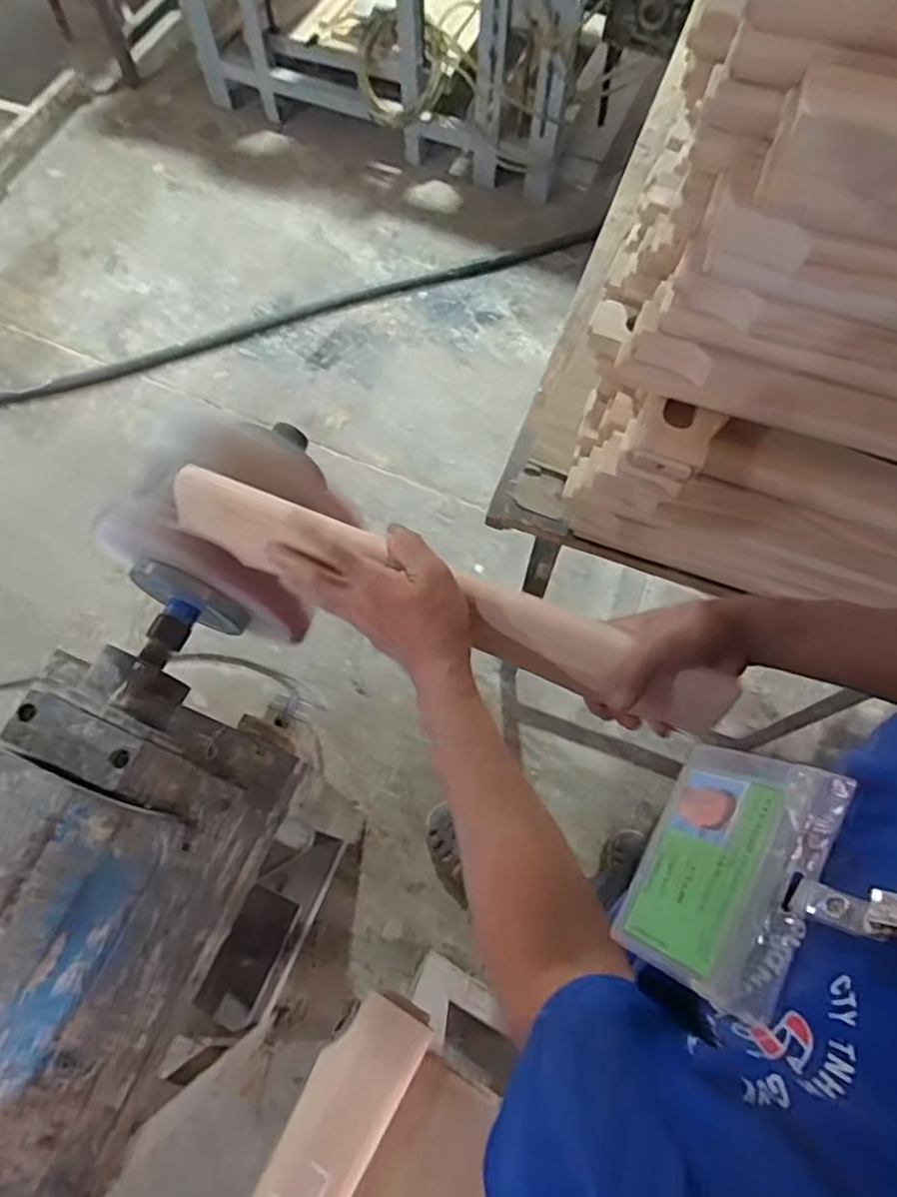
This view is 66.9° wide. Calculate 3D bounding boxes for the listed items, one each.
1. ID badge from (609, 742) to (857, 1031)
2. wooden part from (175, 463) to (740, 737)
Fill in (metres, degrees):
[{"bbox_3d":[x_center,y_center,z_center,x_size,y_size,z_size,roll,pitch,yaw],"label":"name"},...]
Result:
[{"bbox_3d":[0.118,0.113,0.292,0.009,0.084,0.101,38,73,-23],"label":"ID badge"},{"bbox_3d":[-0.009,0.000,0.562,0.480,0.059,0.053,22,68,7],"label":"wooden part"}]

